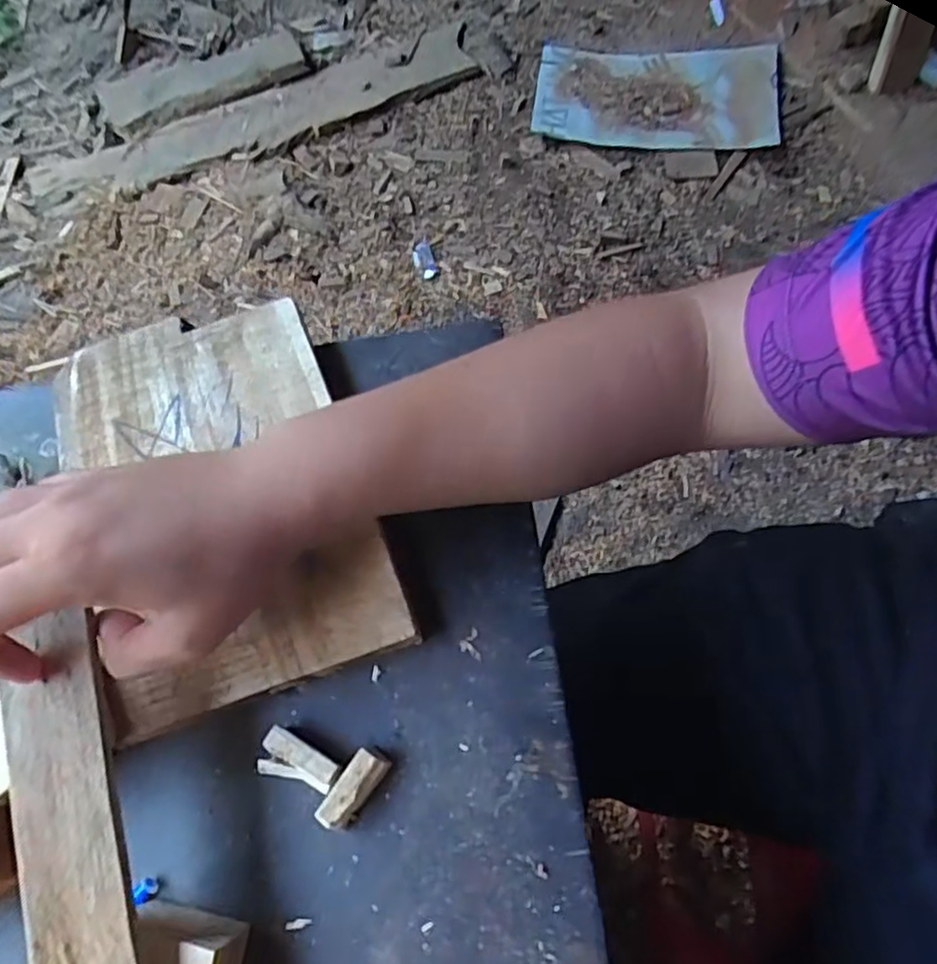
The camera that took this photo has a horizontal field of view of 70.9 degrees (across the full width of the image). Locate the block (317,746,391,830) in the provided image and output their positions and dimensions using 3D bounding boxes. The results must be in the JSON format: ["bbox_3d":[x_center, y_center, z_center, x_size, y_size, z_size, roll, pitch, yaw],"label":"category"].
[{"bbox_3d":[-0.053,0.142,0.304,0.015,0.016,0.037,32,72,16],"label":"block"}]

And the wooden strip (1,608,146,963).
[{"bbox_3d":[-0.153,0.152,0.257,0.036,0.006,0.194,-14,76,-14],"label":"wooden strip"}]

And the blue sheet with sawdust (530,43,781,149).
[{"bbox_3d":[0.442,-0.922,1.547,0.557,0.056,0.339,9,69,13],"label":"blue sheet with sawdust"}]

